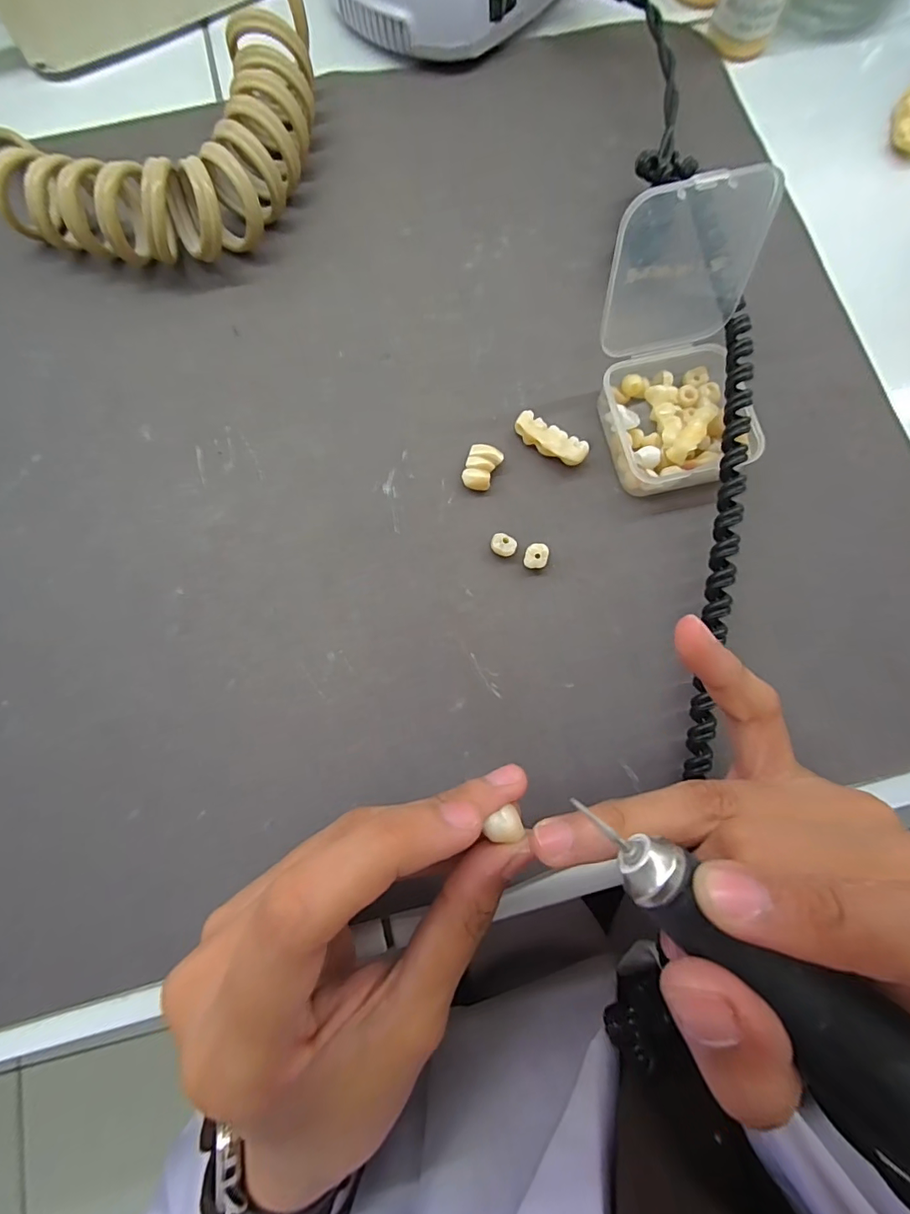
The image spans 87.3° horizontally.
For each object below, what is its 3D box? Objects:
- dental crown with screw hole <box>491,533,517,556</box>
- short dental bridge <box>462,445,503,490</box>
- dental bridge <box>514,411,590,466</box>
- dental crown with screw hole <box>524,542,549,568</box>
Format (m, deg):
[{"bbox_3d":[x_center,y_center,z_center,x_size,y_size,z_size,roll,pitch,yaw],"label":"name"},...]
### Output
[{"bbox_3d":[0.020,-0.026,0.195,0.010,0.004,0.009,13,80,2],"label":"dental crown with screw hole"},{"bbox_3d":[0.012,-0.059,0.202,0.014,0.005,0.020,15,80,3],"label":"short dental bridge"},{"bbox_3d":[0.040,-0.071,0.204,0.033,0.009,0.014,35,81,6],"label":"dental bridge"},{"bbox_3d":[0.033,-0.021,0.195,0.009,0.006,0.010,12,80,2],"label":"dental crown with screw hole"}]

